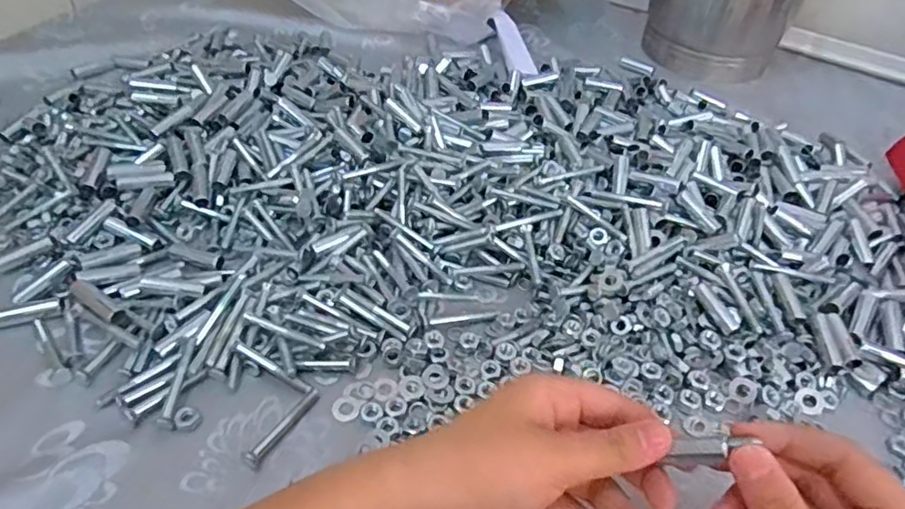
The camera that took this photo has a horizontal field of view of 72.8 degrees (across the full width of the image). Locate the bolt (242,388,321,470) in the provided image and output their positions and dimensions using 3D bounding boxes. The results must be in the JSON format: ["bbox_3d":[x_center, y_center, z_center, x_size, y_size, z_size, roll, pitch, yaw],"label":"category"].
[{"bbox_3d":[-0.096,0.097,0.351,0.010,0.006,0.057,25,48,19],"label":"bolt"}]

